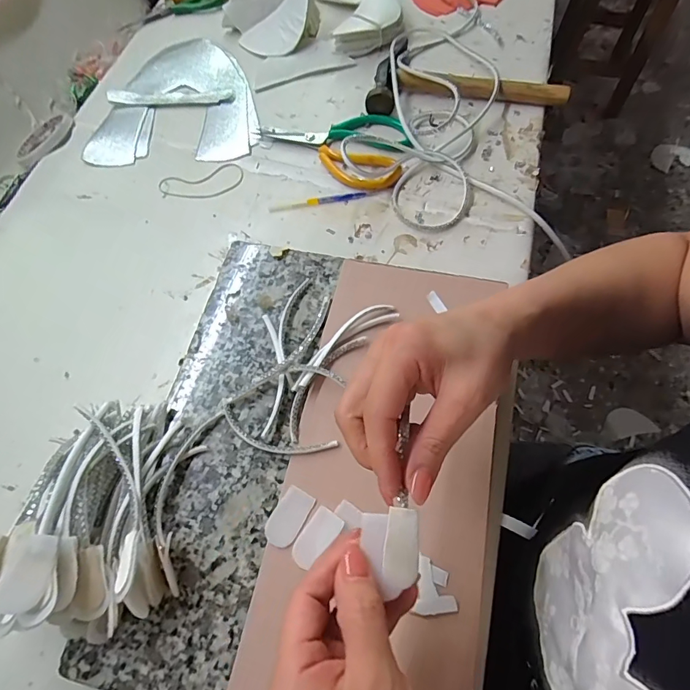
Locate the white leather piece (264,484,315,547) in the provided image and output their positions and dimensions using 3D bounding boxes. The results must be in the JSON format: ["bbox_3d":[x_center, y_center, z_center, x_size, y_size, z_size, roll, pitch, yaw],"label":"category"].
[{"bbox_3d":[-0.043,0.131,0.329,0.024,0.004,0.042,28,70,15],"label":"white leather piece"}]

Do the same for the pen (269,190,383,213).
[{"bbox_3d":[-0.022,-0.164,0.488,0.129,0.005,0.010,-9,65,-1],"label":"pen"}]

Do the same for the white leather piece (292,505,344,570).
[{"bbox_3d":[-0.022,0.143,0.319,0.023,0.004,0.042,26,69,28],"label":"white leather piece"}]

